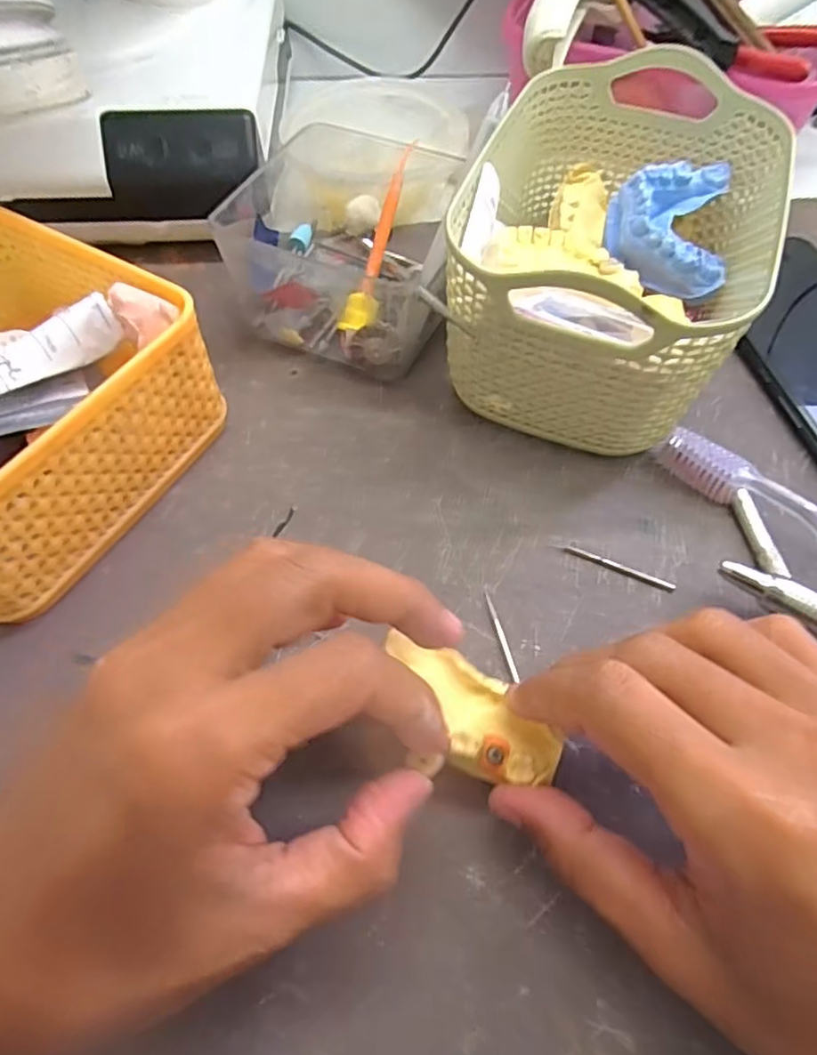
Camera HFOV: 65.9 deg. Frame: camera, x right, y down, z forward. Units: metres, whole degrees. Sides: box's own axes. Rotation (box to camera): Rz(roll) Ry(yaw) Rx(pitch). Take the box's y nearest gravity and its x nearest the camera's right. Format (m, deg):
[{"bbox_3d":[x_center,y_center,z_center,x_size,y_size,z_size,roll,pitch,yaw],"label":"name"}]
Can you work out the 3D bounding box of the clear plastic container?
[{"bbox_3d":[-0.029,-0.138,0.305,0.100,0.062,0.113,14,60,7],"label":"clear plastic container"}]

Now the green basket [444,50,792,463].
[{"bbox_3d":[0.086,-0.121,0.283,0.114,0.083,0.170,23,62,12],"label":"green basket"}]

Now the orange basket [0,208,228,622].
[{"bbox_3d":[-0.162,-0.054,0.245,0.128,0.075,0.131,28,63,15],"label":"orange basket"}]

